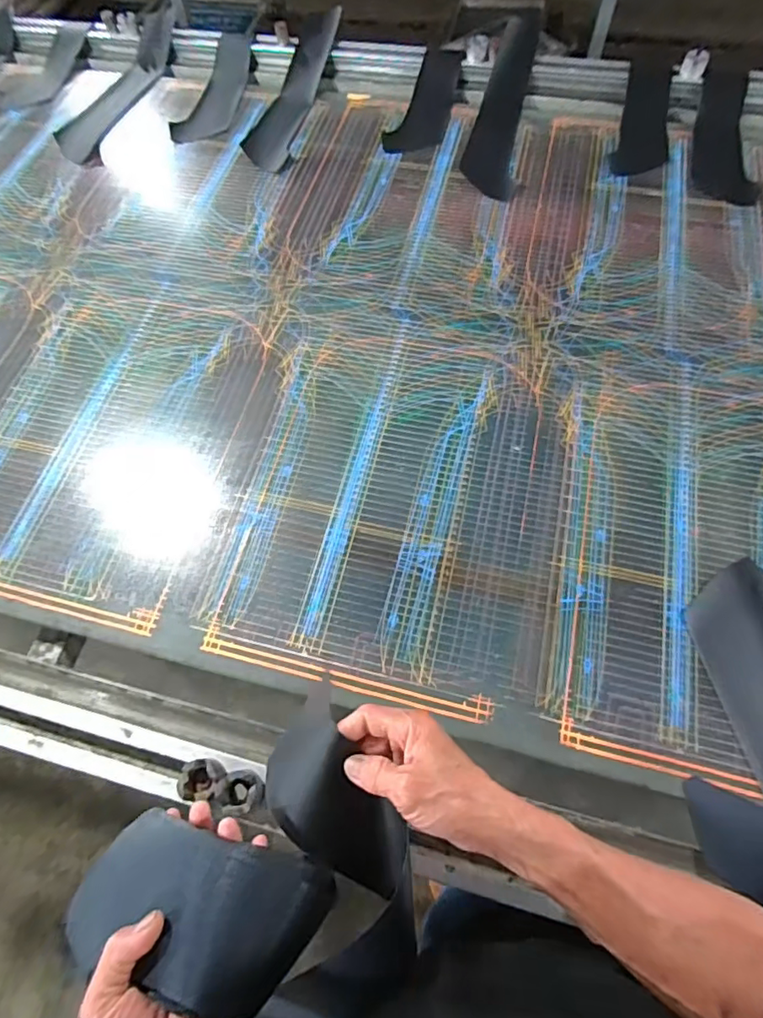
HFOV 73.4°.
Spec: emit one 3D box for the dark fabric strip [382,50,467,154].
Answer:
[{"bbox_3d":[0.083,-0.746,0.936,0.097,0.026,0.273,15,70,8],"label":"dark fabric strip"}]

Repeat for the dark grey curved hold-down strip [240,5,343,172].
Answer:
[{"bbox_3d":[-0.169,-0.772,0.938,0.106,0.048,0.386,12,69,6],"label":"dark grey curved hold-down strip"}]

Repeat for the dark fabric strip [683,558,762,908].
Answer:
[{"bbox_3d":[0.377,0.200,0.491,0.130,0.052,0.304,12,69,7],"label":"dark fabric strip"}]

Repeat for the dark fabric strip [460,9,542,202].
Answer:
[{"bbox_3d":[0.211,-0.720,0.898,0.103,0.061,0.414,7,69,4],"label":"dark fabric strip"}]

